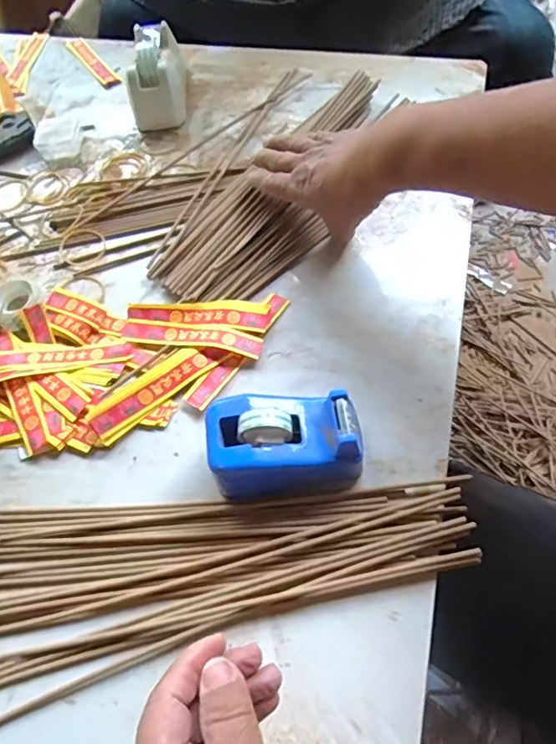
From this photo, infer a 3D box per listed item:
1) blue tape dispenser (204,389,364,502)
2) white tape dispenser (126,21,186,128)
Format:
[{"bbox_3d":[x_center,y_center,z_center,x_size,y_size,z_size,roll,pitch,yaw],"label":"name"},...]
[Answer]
[{"bbox_3d":[0.006,0.049,0.347,0.100,0.052,0.058,-5,60,2],"label":"blue tape dispenser"},{"bbox_3d":[-0.133,-0.329,0.572,0.054,0.063,0.115,-6,60,1],"label":"white tape dispenser"}]

